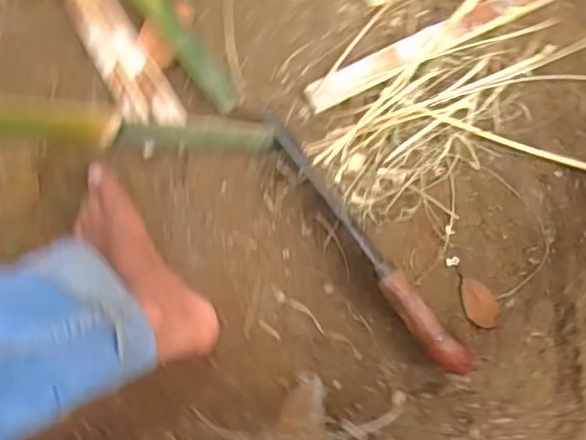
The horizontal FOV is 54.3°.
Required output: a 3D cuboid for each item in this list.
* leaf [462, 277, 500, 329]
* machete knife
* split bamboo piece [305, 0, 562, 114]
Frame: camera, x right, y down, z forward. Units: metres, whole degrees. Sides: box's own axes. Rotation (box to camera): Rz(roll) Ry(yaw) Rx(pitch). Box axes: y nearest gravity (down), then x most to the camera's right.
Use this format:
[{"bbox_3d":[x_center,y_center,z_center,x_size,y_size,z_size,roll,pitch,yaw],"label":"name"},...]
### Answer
[{"bbox_3d":[0.198,0.087,0.604,0.031,0.010,0.054,-17,83,5],"label":"leaf"},{"bbox_3d":[0.073,0.027,0.603,0.033,0.055,0.336,-40,83,5],"label":"machete knife"},{"bbox_3d":[0.243,-0.239,0.623,0.488,0.018,0.040,-26,83,4],"label":"split bamboo piece"}]

